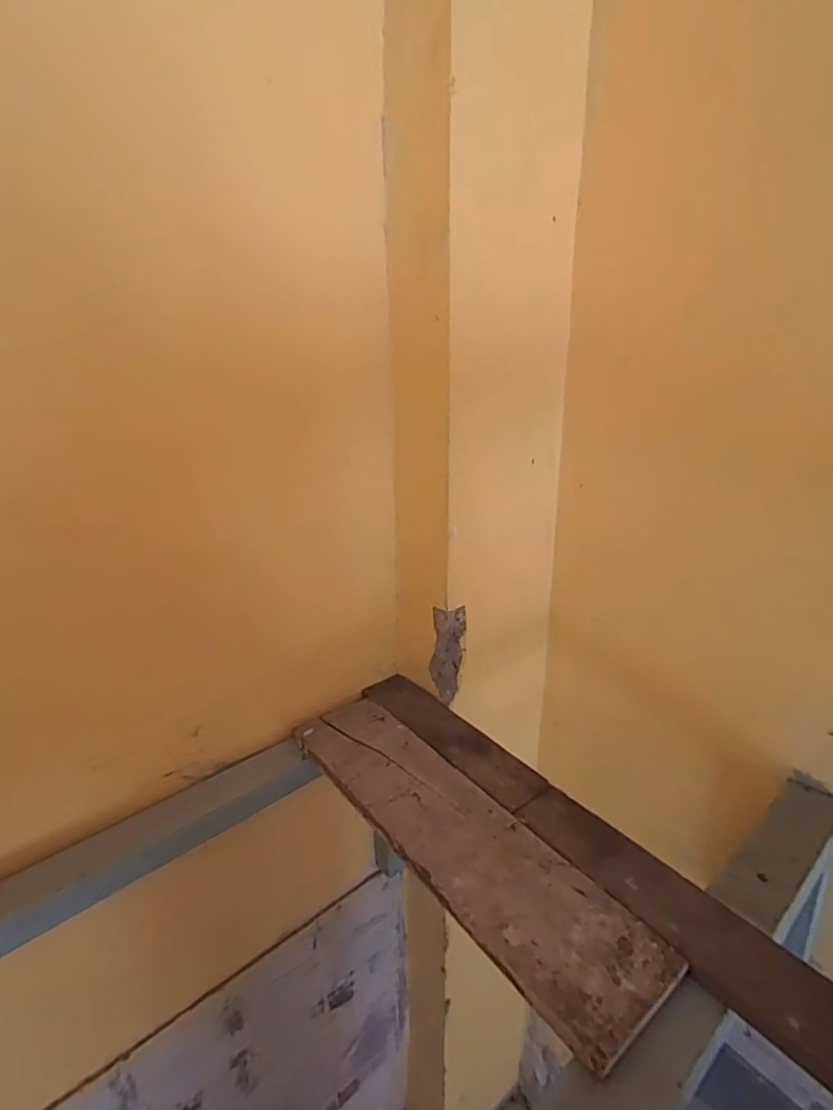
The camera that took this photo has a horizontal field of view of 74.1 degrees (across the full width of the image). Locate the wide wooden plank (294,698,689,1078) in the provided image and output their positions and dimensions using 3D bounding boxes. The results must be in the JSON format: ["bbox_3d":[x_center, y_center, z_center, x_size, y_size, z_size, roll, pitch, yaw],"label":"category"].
[{"bbox_3d":[0.030,0.287,0.593,0.122,0.019,0.464,-13,22,-37],"label":"wide wooden plank"}]

